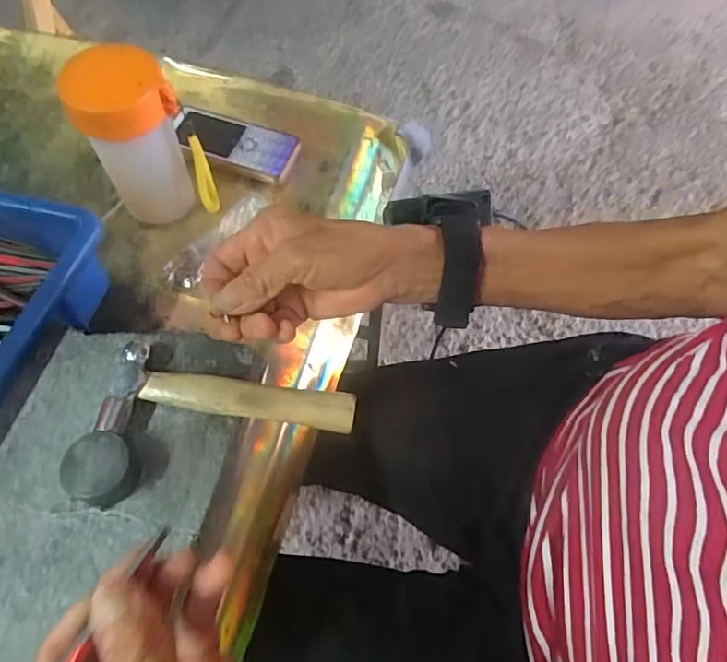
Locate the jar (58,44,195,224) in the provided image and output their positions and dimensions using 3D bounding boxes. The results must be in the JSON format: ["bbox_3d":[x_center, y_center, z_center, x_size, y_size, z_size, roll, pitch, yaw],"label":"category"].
[{"bbox_3d":[-0.177,-0.143,0.432,0.068,0.141,0.057,-32,66,-17],"label":"jar"}]

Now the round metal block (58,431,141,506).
[{"bbox_3d":[-0.150,0.079,0.315,0.037,0.021,0.038,1,61,-3],"label":"round metal block"}]

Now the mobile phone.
[{"bbox_3d":[-0.122,-0.175,0.523,0.120,0.017,0.054,20,63,10],"label":"mobile phone"}]

